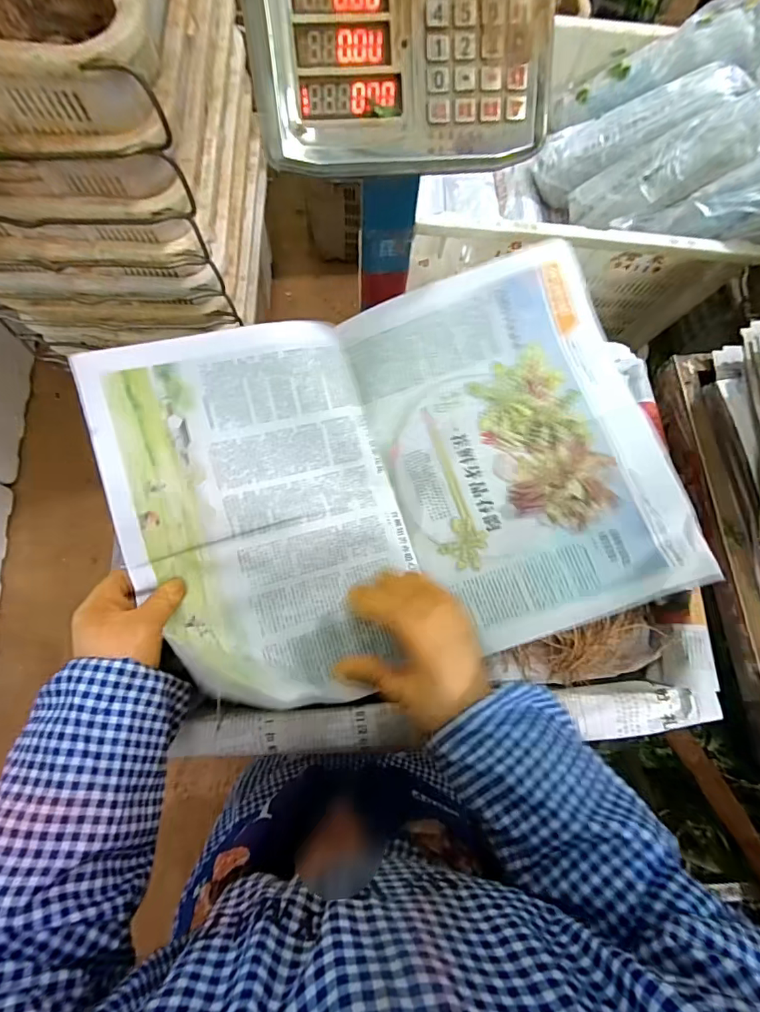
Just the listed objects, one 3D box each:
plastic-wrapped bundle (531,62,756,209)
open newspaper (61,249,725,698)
[{"bbox_3d":[0.448,-0.663,0.820,0.332,0.072,0.104,-14,73,30],"label":"plastic-wrapped bundle"},{"bbox_3d":[0.027,-0.028,0.465,0.539,0.094,0.383,-16,76,-6],"label":"open newspaper"}]

